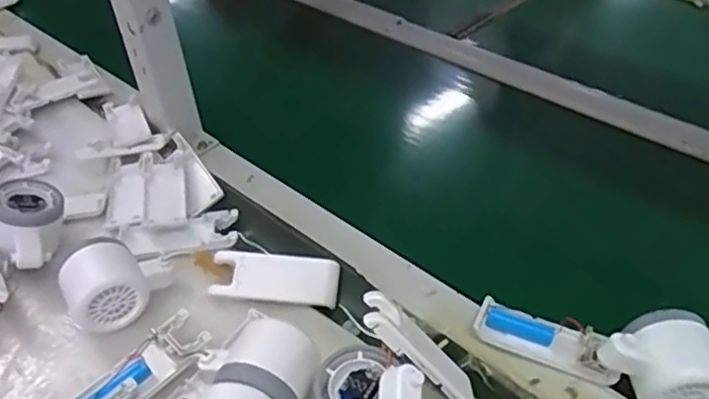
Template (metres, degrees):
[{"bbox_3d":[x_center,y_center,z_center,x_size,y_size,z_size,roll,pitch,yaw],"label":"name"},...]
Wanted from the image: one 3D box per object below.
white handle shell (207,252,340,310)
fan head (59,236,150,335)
[{"bbox_3d":[-0.065,0.064,0.529,0.102,0.015,0.039,5,77,5],"label":"white handle shell"},{"bbox_3d":[-0.196,0.066,0.507,0.059,0.054,0.050,-25,46,-22],"label":"fan head"}]

